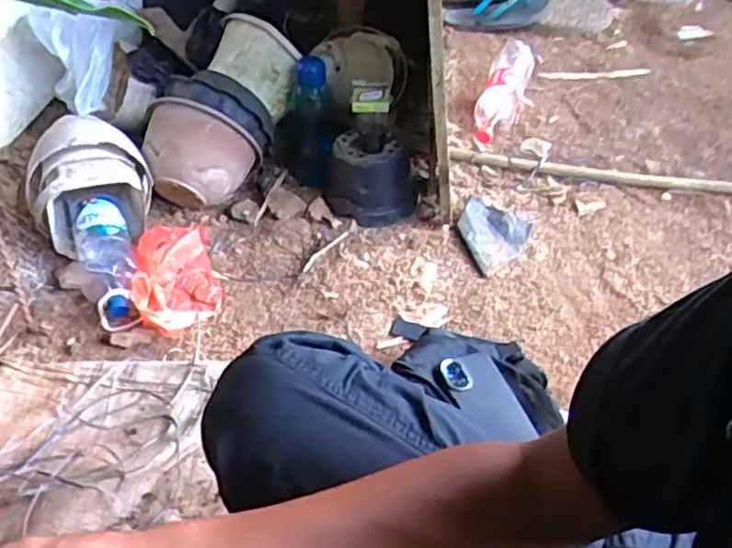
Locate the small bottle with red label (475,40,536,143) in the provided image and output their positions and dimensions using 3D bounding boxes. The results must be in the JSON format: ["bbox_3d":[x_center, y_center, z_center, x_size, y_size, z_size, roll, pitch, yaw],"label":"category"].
[{"bbox_3d":[0.288,-0.386,1.435,0.087,0.060,0.301,20,65,14],"label":"small bottle with red label"}]

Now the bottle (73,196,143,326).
[{"bbox_3d":[-0.412,-0.017,1.092,0.085,0.058,0.229,-14,65,-18],"label":"bottle"}]

